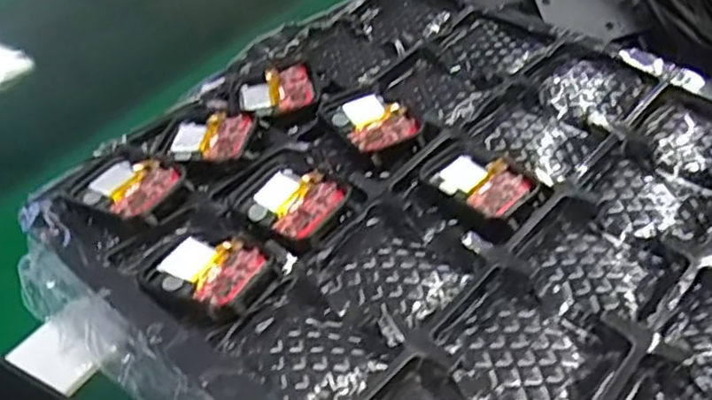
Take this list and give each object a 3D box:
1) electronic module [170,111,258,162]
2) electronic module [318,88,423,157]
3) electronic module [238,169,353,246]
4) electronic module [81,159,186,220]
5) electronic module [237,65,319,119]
[{"bbox_3d":[-0.063,-0.028,0.314,0.037,0.008,0.031,3,43,3],"label":"electronic module"},{"bbox_3d":[0.006,-0.037,0.319,0.034,0.005,0.046,-22,41,-21],"label":"electronic module"},{"bbox_3d":[-0.024,0.003,0.287,0.037,0.013,0.034,27,49,26],"label":"electronic module"},{"bbox_3d":[-0.089,-0.006,0.285,0.037,0.005,0.033,25,48,24],"label":"electronic module"},{"bbox_3d":[-0.038,-0.052,0.341,0.036,0.009,0.032,-11,44,-11],"label":"electronic module"}]

